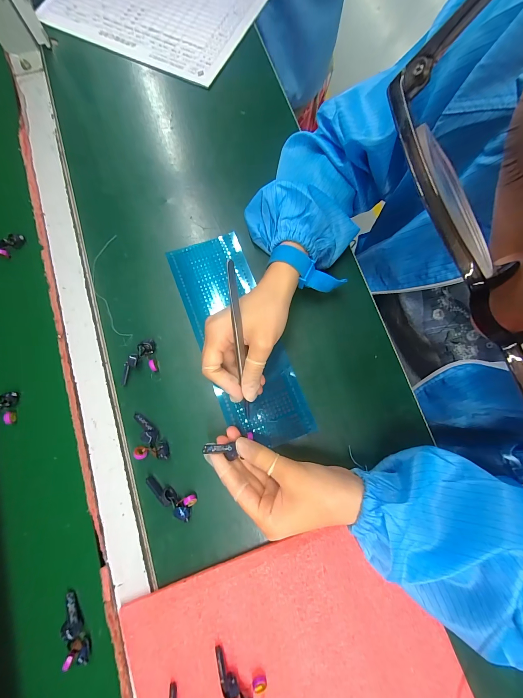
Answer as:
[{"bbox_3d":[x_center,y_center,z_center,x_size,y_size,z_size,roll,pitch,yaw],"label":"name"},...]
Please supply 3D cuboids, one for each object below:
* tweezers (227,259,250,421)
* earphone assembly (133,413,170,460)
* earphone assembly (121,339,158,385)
[{"bbox_3d":[-0.020,-0.001,0.265,0.006,0.016,0.152,-4,112,1],"label":"tweezers"},{"bbox_3d":[-0.111,0.087,0.287,0.033,0.016,0.046,-7,77,-2],"label":"earphone assembly"},{"bbox_3d":[-0.132,0.012,0.305,0.044,0.014,0.036,-20,77,-5],"label":"earphone assembly"}]

